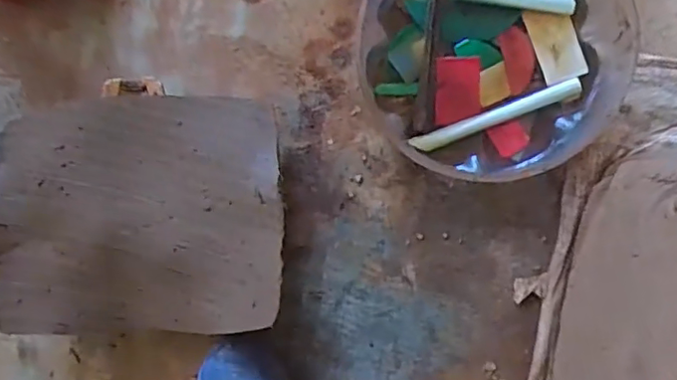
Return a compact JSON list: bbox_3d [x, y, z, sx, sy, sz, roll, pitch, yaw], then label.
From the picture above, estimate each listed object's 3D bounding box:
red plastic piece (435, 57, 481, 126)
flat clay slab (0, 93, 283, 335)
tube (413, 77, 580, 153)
[{"bbox_3d":[0.125,-0.104,0.607,0.046,0.004,0.069,-1,96,6],"label":"red plastic piece"},{"bbox_3d":[-0.218,0.027,0.616,0.315,0.052,0.251,0,92,7],"label":"flat clay slab"},{"bbox_3d":[0.164,-0.077,0.609,0.177,0.014,0.019,-20,91,8],"label":"tube"}]

